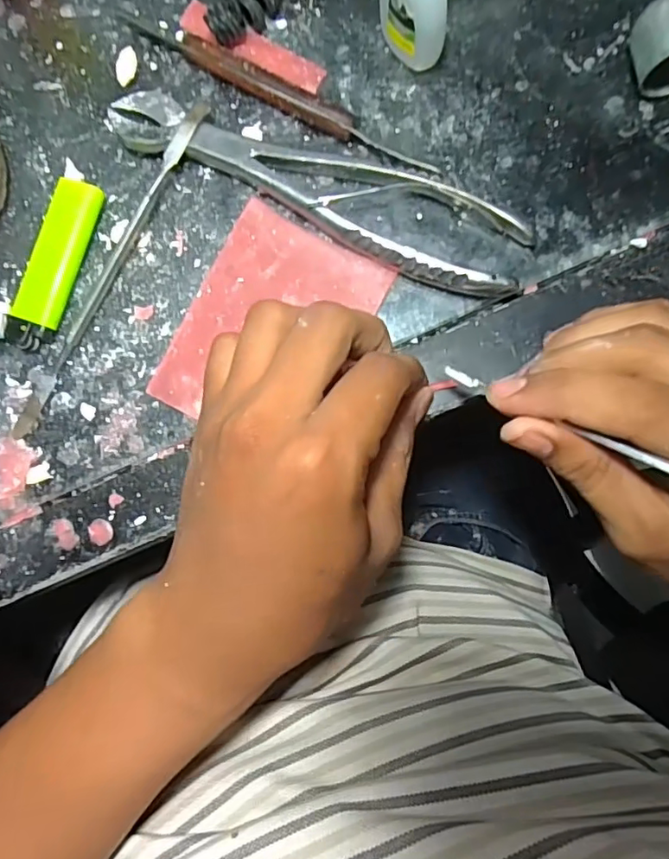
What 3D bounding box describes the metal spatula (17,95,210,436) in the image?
[{"bbox_3d":[-0.104,-0.073,0.253,0.014,0.009,0.171,29,89,5],"label":"metal spatula"}]

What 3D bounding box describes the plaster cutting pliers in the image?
[{"bbox_3d":[-0.010,-0.109,0.248,0.194,0.012,0.041,25,89,5],"label":"plaster cutting pliers"}]

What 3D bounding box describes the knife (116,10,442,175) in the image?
[{"bbox_3d":[-0.029,-0.153,0.253,0.166,0.010,0.010,30,89,5],"label":"knife"}]

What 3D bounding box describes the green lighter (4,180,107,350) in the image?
[{"bbox_3d":[-0.128,-0.075,0.255,0.021,0.009,0.077,18,88,5],"label":"green lighter"}]

